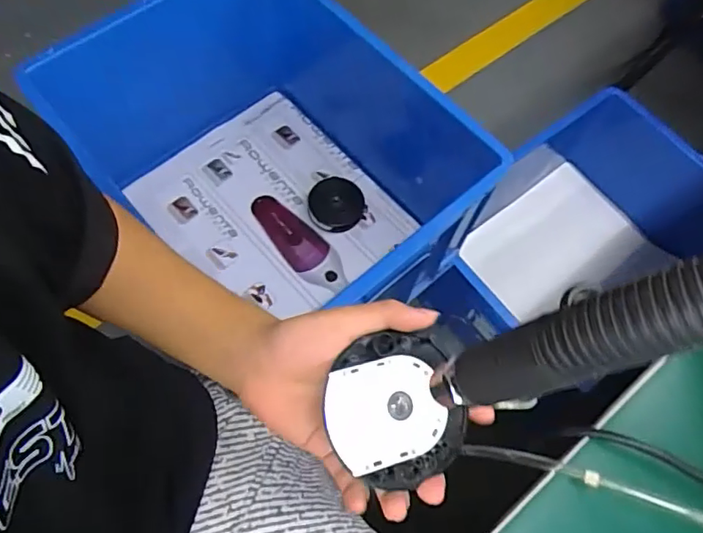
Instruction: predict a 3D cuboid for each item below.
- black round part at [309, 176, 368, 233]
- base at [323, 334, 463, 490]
[{"bbox_3d":[-0.022,-0.111,0.935,0.103,0.046,0.091,-39,74,-17],"label":"black round part"},{"bbox_3d":[0.029,0.086,0.335,0.087,0.020,0.087,6,74,-20],"label":"base"}]

